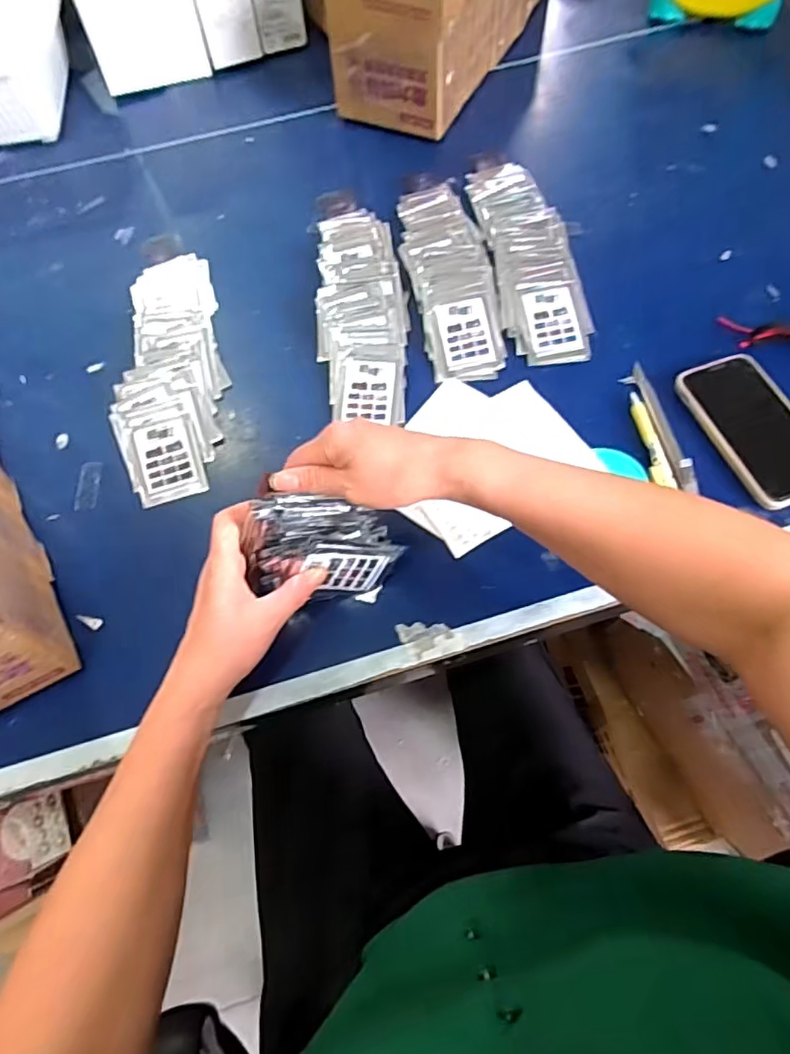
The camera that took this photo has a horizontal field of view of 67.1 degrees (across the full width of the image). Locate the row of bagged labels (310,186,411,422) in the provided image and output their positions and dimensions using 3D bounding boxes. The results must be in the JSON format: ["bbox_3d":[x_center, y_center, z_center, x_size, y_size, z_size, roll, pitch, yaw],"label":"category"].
[{"bbox_3d":[-0.038,-0.255,0.631,0.092,0.024,0.332,-6,61,0],"label":"row of bagged labels"}]

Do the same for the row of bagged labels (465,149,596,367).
[{"bbox_3d":[0.139,-0.319,0.653,0.086,0.025,0.342,-7,61,0],"label":"row of bagged labels"}]

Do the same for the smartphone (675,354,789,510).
[{"bbox_3d":[0.320,-0.090,0.523,0.082,0.012,0.150,-17,62,-6],"label":"smartphone"}]

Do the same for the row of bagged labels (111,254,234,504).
[{"bbox_3d":[-0.224,-0.169,0.600,0.094,0.023,0.307,-9,61,-2],"label":"row of bagged labels"}]

